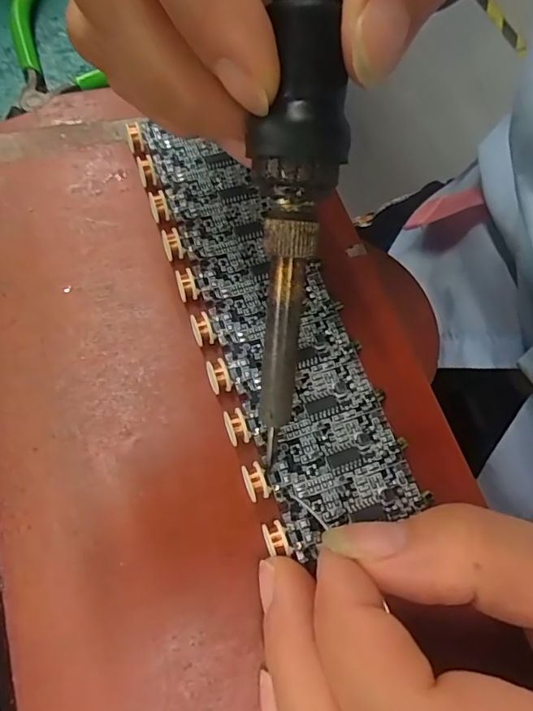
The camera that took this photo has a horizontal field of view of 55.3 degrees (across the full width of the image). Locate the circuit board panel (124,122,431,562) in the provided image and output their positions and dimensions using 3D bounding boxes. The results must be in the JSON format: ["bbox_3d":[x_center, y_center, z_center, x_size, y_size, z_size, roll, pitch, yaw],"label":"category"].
[{"bbox_3d":[-0.003,-0.017,0.158,0.046,0.005,0.143,-21,70,-12],"label":"circuit board panel"}]

